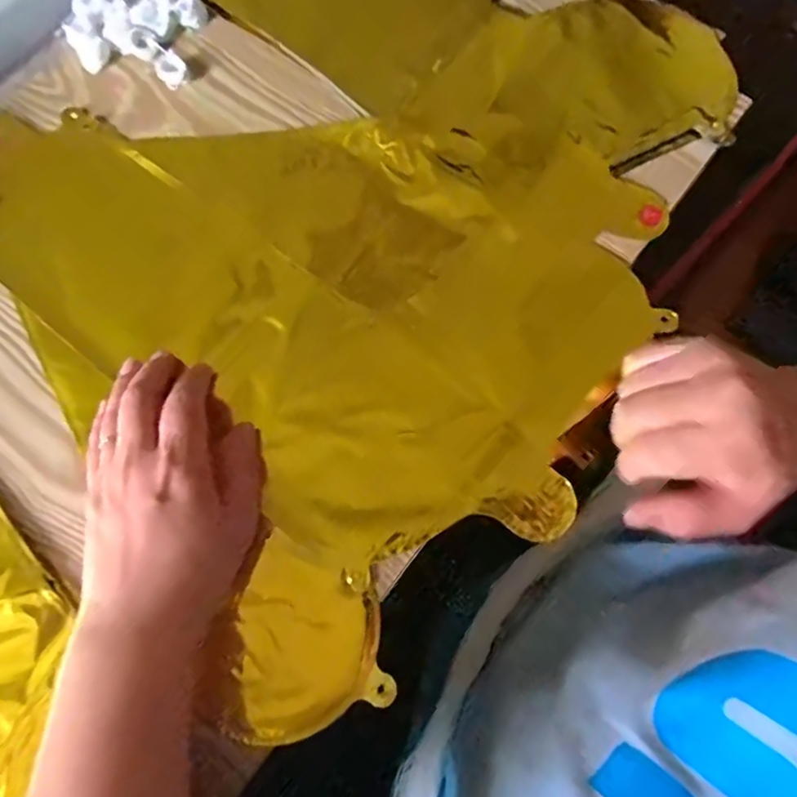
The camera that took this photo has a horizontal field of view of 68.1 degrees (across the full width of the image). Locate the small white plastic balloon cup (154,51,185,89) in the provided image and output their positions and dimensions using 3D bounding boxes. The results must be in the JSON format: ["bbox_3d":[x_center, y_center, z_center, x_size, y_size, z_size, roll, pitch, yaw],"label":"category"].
[{"bbox_3d":[-0.156,-0.225,0.405,0.019,0.007,0.024,-43,77,-11],"label":"small white plastic balloon cup"}]

